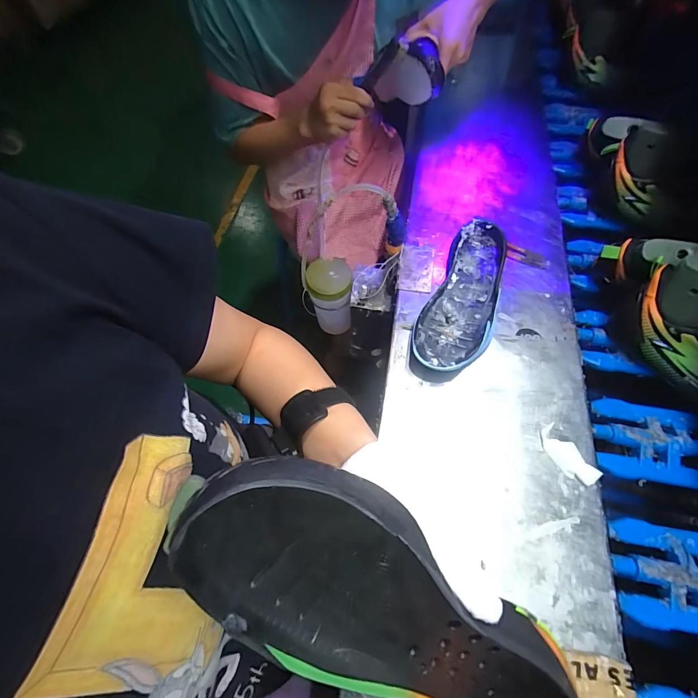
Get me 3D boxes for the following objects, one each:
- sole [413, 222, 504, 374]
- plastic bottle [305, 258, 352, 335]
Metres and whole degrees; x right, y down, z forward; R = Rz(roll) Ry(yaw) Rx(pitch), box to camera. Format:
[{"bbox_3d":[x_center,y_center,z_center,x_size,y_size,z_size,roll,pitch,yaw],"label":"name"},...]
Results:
[{"bbox_3d":[0.154,-0.069,0.468,0.089,0.044,0.232,22,65,14],"label":"sole"},{"bbox_3d":[-0.033,-0.087,0.622,0.070,0.128,0.066,-2,61,2],"label":"plastic bottle"}]

